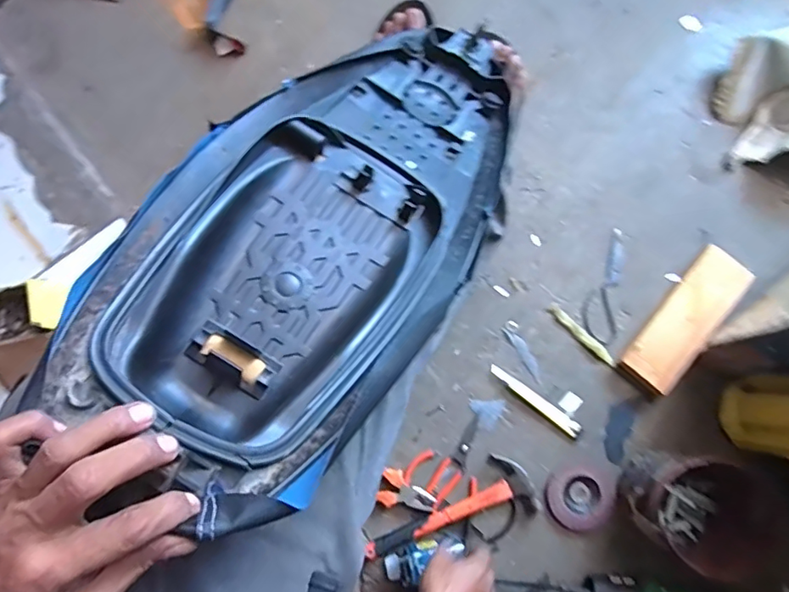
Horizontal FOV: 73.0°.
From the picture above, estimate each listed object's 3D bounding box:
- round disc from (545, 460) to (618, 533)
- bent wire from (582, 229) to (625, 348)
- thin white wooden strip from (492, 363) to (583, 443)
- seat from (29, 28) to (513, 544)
[{"bbox_3d":[0.276,0.295,0.786,0.092,0.014,0.096,0,79,-1],"label":"round disc"},{"bbox_3d":[0.333,-0.017,0.845,0.053,0.010,0.185,11,79,1],"label":"bent wire"},{"bbox_3d":[0.216,0.161,0.818,0.159,0.015,0.023,38,81,6],"label":"thin white wooden strip"},{"bbox_3d":[-0.041,-0.100,0.548,0.255,0.094,0.643,28,52,4],"label":"seat"}]

